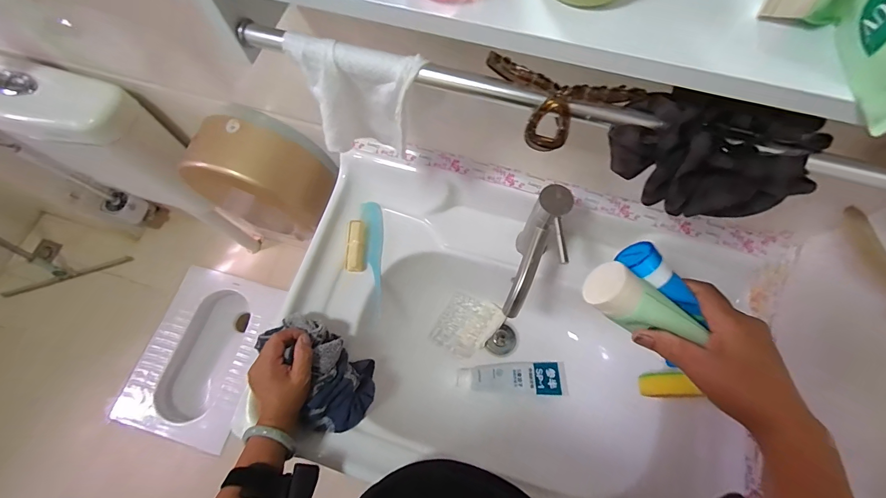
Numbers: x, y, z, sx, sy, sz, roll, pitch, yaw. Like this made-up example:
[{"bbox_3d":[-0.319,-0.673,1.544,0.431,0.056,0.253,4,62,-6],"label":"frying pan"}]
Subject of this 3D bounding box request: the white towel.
[{"bbox_3d":[-0.077,-0.139,0.384,0.121,0.128,0.048,2,70,2],"label":"white towel"}]

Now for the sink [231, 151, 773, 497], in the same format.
[{"bbox_3d":[0.097,0.158,0.631,0.671,0.200,0.467,14,71,6],"label":"sink"}]

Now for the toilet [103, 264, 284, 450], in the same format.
[{"bbox_3d":[-0.884,0.390,1.431,0.364,0.150,0.592,18,71,8],"label":"toilet"}]

